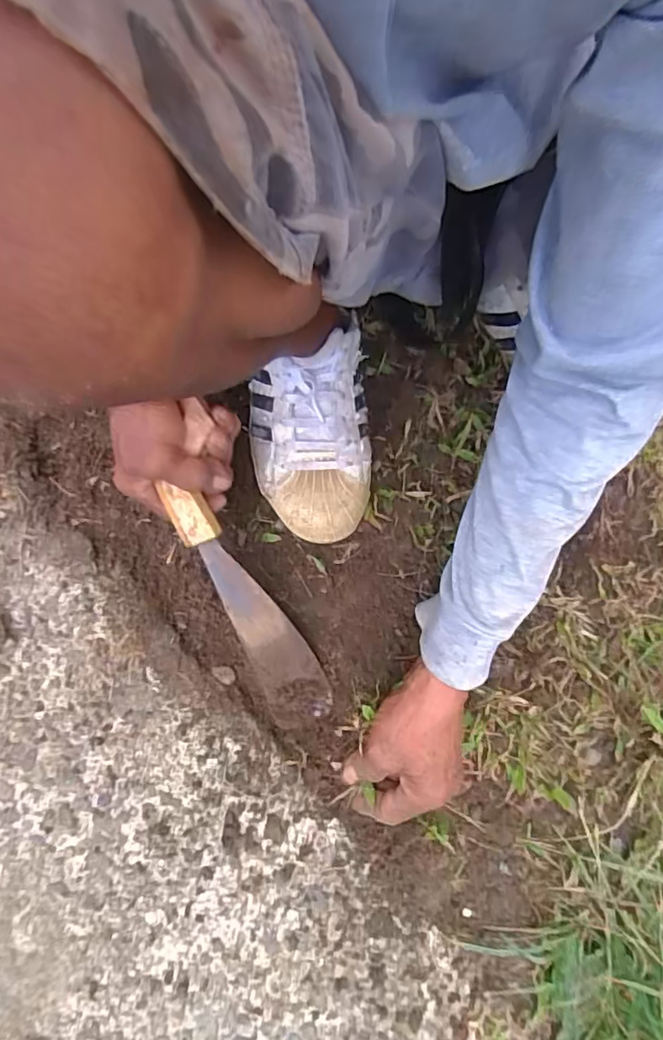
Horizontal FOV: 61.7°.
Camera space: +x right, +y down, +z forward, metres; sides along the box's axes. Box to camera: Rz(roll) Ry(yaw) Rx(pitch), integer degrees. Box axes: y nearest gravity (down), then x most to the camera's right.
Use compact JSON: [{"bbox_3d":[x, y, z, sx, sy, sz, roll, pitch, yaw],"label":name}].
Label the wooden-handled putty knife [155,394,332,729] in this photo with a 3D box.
[{"bbox_3d":[-0.073,0.047,0.452,0.057,0.022,0.281,-26,104,-6],"label":"wooden-handled putty knife"}]

